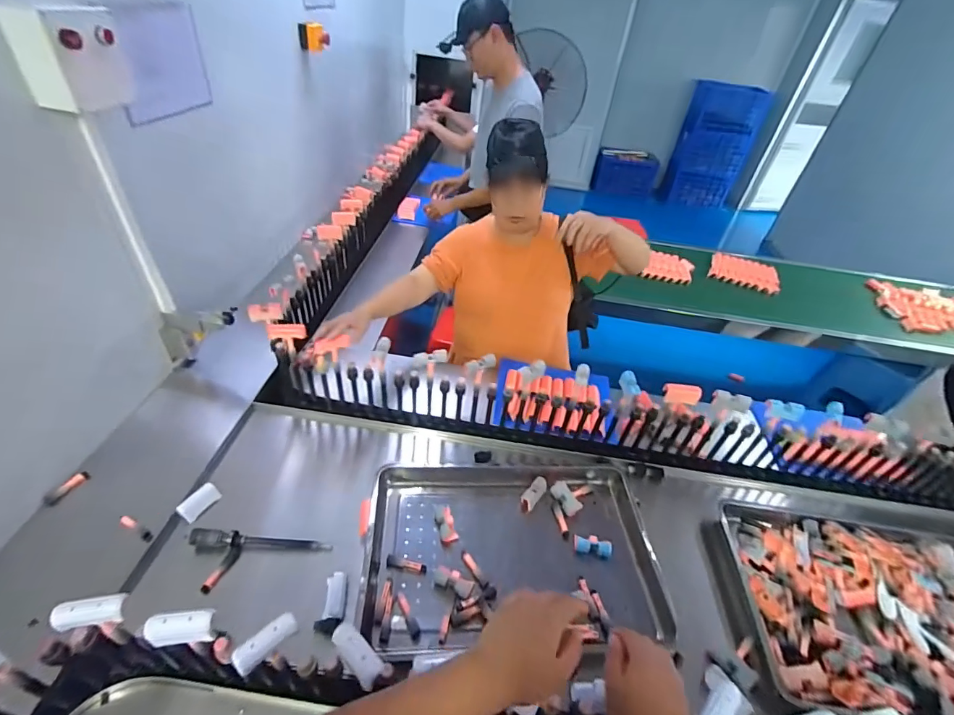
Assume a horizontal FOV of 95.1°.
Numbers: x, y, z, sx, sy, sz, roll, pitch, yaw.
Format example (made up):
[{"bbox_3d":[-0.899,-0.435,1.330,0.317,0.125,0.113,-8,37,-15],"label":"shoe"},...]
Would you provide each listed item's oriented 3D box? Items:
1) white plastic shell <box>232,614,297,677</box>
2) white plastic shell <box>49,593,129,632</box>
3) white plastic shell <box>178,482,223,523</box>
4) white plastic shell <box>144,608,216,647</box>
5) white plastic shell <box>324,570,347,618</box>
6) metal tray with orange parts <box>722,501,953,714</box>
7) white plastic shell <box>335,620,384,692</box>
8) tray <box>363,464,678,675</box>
[{"bbox_3d":[-0.265,0.357,0.549,0.027,0.019,0.075,36,49,27],"label":"white plastic shell"},{"bbox_3d":[-0.489,0.322,0.550,0.070,0.032,0.028,13,33,-40],"label":"white plastic shell"},{"bbox_3d":[-0.595,0.310,0.935,0.037,0.037,0.081,19,44,13],"label":"white plastic shell"},{"bbox_3d":[-0.372,0.338,0.547,0.075,0.027,0.032,-2,43,-10],"label":"white plastic shell"},{"bbox_3d":[-0.263,0.445,0.817,0.037,0.015,0.076,1,63,-7],"label":"white plastic shell"},{"bbox_3d":[0.835,0.517,0.889,0.602,0.090,0.438,9,42,1],"label":"metal tray with orange parts"},{"bbox_3d":[-0.150,0.370,0.549,0.084,0.013,0.031,36,50,28],"label":"white plastic shell"},{"bbox_3d":[0.073,0.391,0.912,0.577,0.040,0.387,2,43,-6],"label":"tray"}]

